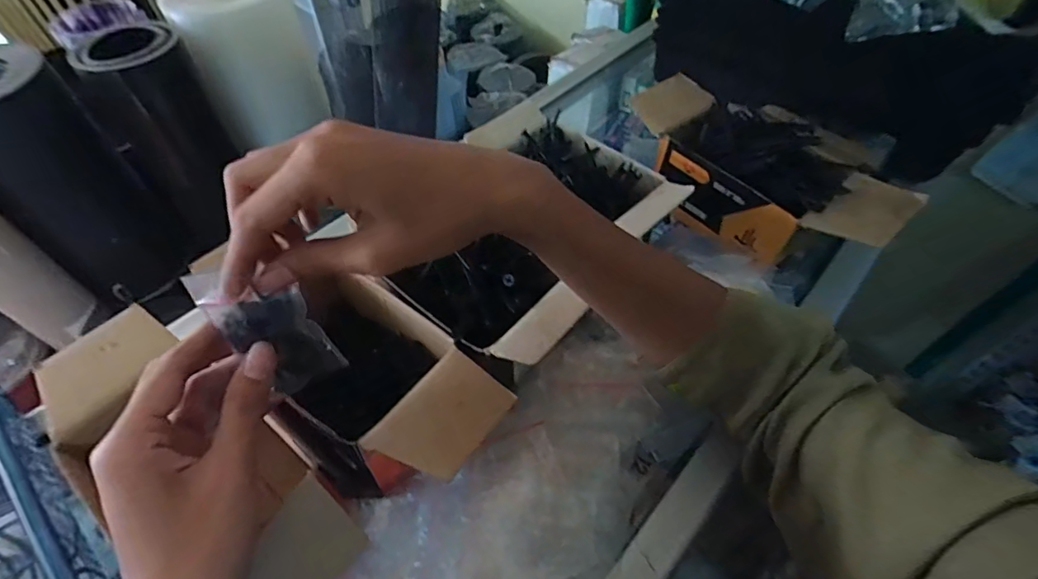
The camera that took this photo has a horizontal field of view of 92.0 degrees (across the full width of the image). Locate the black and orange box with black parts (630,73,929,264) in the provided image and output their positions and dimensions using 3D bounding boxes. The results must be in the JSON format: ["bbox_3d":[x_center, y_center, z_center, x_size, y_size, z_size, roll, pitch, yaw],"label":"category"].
[{"bbox_3d":[0.196,-0.104,0.420,0.104,0.072,0.229,-38,60,-24],"label":"black and orange box with black parts"}]

